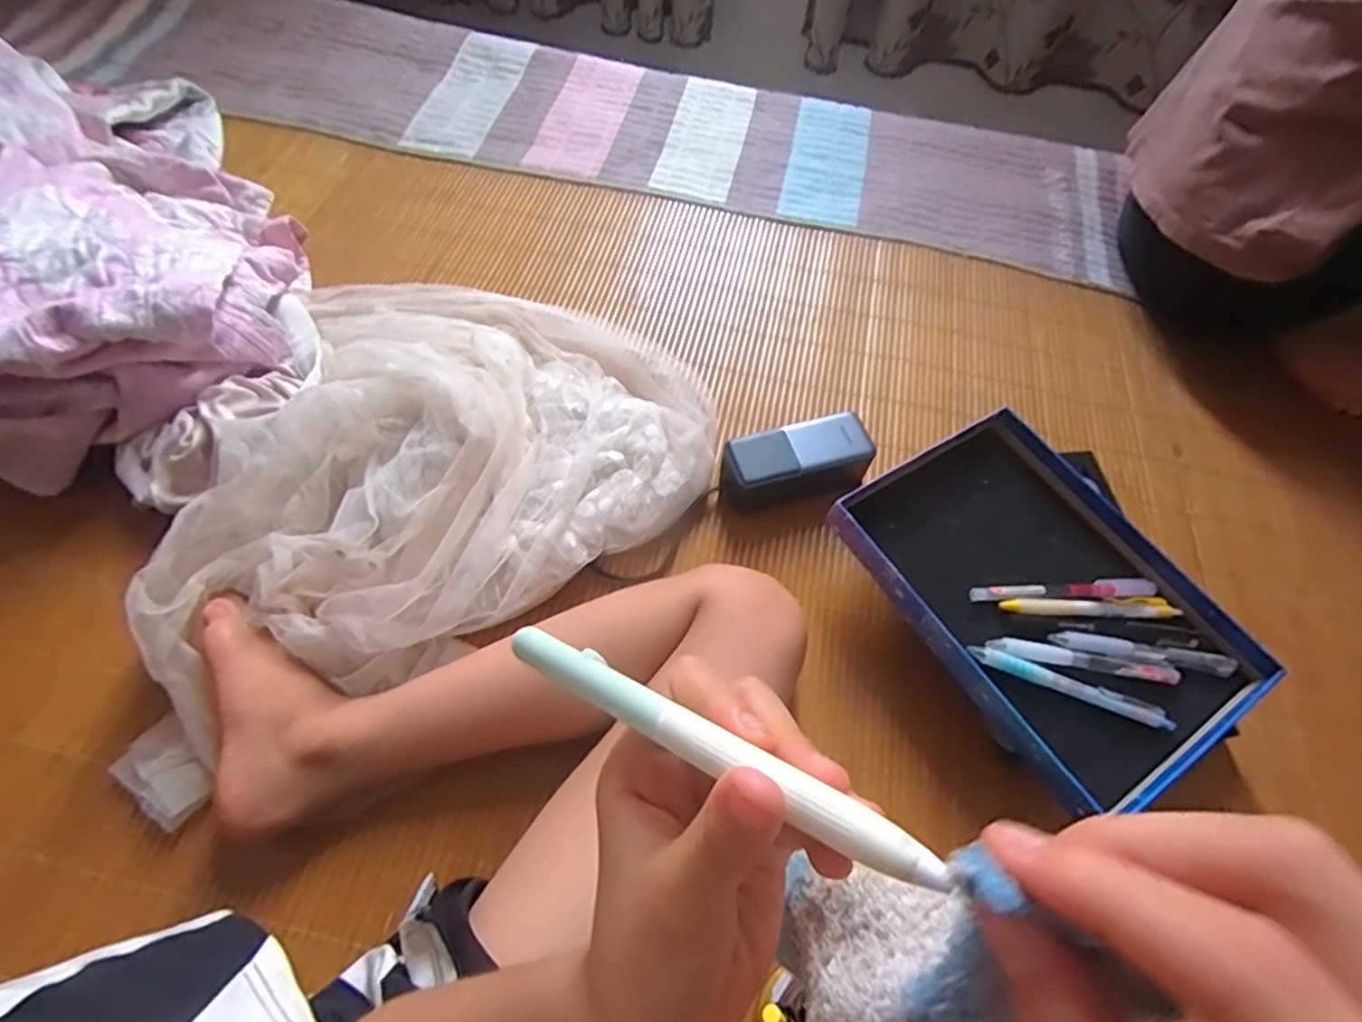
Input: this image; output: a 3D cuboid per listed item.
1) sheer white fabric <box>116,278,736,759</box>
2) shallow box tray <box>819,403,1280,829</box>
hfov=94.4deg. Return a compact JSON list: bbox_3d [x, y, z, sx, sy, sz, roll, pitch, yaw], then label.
[{"bbox_3d":[-0.231,-0.080,0.560,0.473,0.089,0.424,-36,68,-21],"label":"sheer white fabric"},{"bbox_3d":[0.271,0.060,0.473,0.206,0.026,0.270,-27,65,-17],"label":"shallow box tray"}]

